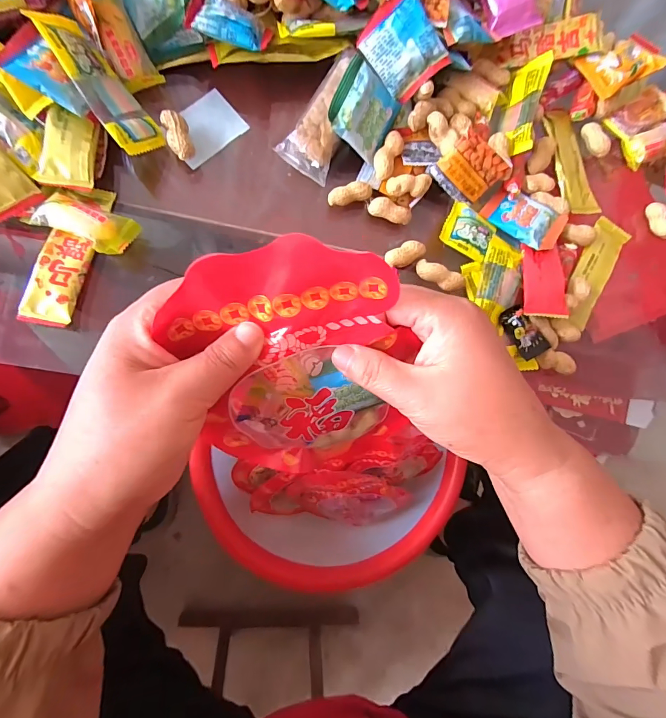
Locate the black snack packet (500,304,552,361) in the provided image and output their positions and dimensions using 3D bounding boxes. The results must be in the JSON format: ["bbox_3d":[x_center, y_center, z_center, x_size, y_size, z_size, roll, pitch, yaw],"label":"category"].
[{"bbox_3d":[0.155,-0.022,0.302,0.025,0.006,0.044,-33,89,-10],"label":"black snack packet"}]

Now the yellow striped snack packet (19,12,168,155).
[{"bbox_3d":[-0.158,-0.188,0.258,0.094,0.008,0.039,56,42,-14],"label":"yellow striped snack packet"}]

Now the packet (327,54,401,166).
[{"bbox_3d":[0.023,-0.184,0.282,0.052,0.012,0.047,24,105,-39],"label":"packet"}]

